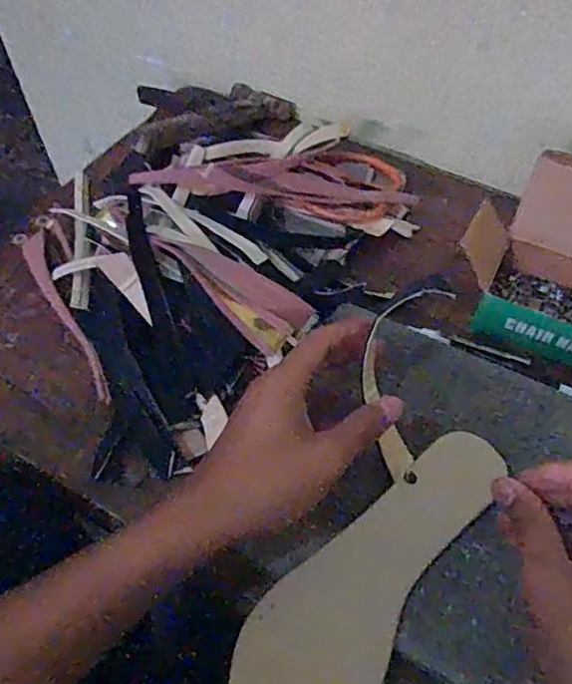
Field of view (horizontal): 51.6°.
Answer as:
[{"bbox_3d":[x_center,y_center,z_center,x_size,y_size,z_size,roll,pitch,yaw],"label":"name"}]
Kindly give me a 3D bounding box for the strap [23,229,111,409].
[{"bbox_3d":[-0.185,-0.027,0.488,0.021,0.009,0.192,-25,59,-15],"label":"strap"}]

